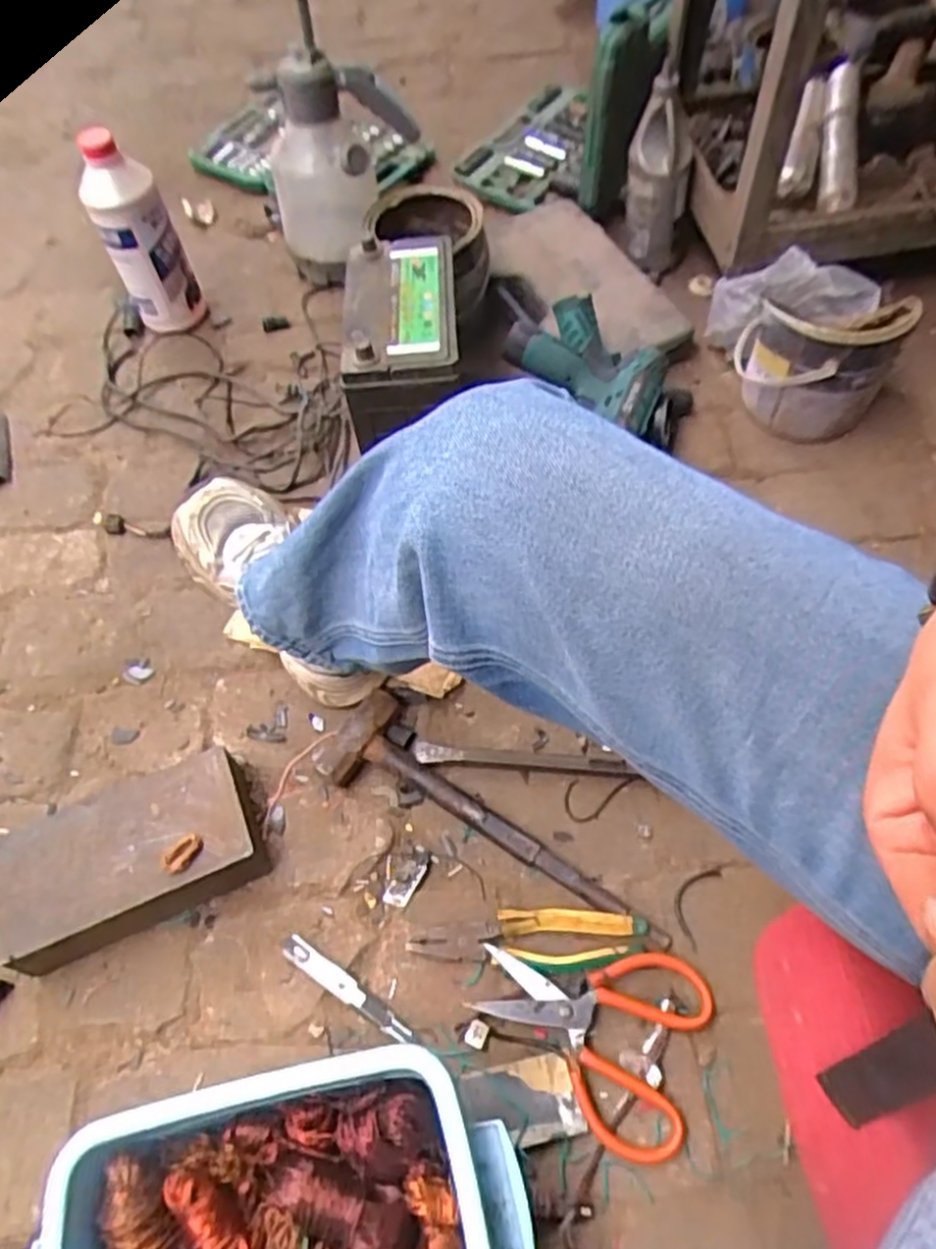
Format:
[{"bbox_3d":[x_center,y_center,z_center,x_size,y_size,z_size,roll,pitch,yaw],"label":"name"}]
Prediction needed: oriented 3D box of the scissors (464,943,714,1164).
[{"bbox_3d":[0.097,0.325,0.625,0.180,0.021,0.144,19,62,14],"label":"scissors"}]

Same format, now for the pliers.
[{"bbox_3d":[0.050,0.267,0.654,0.195,0.021,0.048,3,60,5],"label":"pliers"}]

